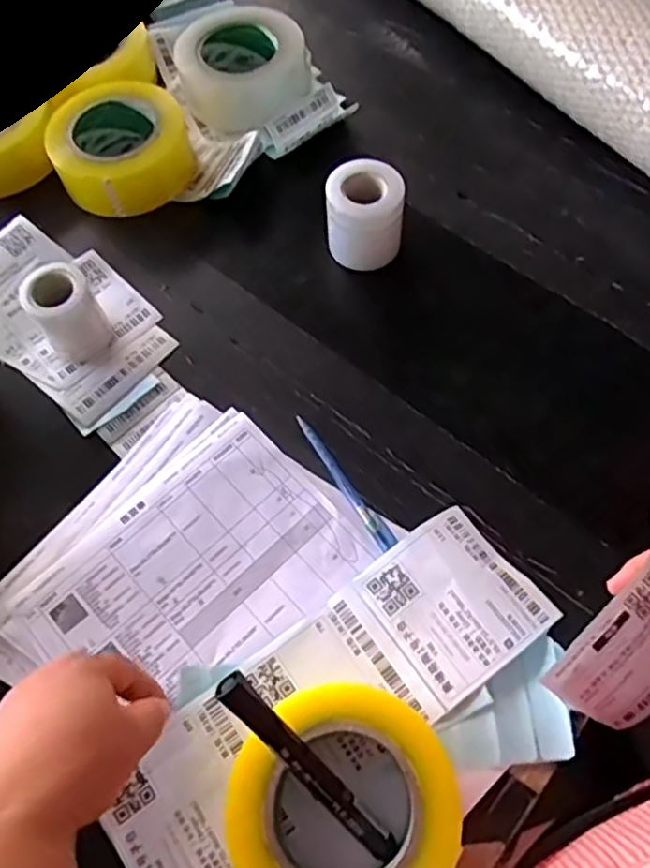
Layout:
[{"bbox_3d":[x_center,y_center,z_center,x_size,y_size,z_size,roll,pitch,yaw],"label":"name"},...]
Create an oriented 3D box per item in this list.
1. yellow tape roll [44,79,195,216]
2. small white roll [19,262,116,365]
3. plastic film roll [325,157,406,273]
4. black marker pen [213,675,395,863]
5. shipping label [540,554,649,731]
[{"bbox_3d":[-0.189,-0.264,0.635,0.121,0.051,0.121,-1,63,3],"label":"yellow tape roll"},{"bbox_3d":[-0.200,-0.093,0.539,0.049,0.066,0.049,-1,63,3],"label":"small white roll"},{"bbox_3d":[0.034,-0.179,0.569,0.060,0.071,0.056,-1,63,3],"label":"plastic film roll"},{"bbox_3d":[-0.009,0.180,0.371,0.017,0.010,0.135,-43,101,-17],"label":"black marker pen"},{"bbox_3d":[0.188,0.133,0.411,0.095,0.087,0.008,-49,26,6],"label":"shipping label"}]

